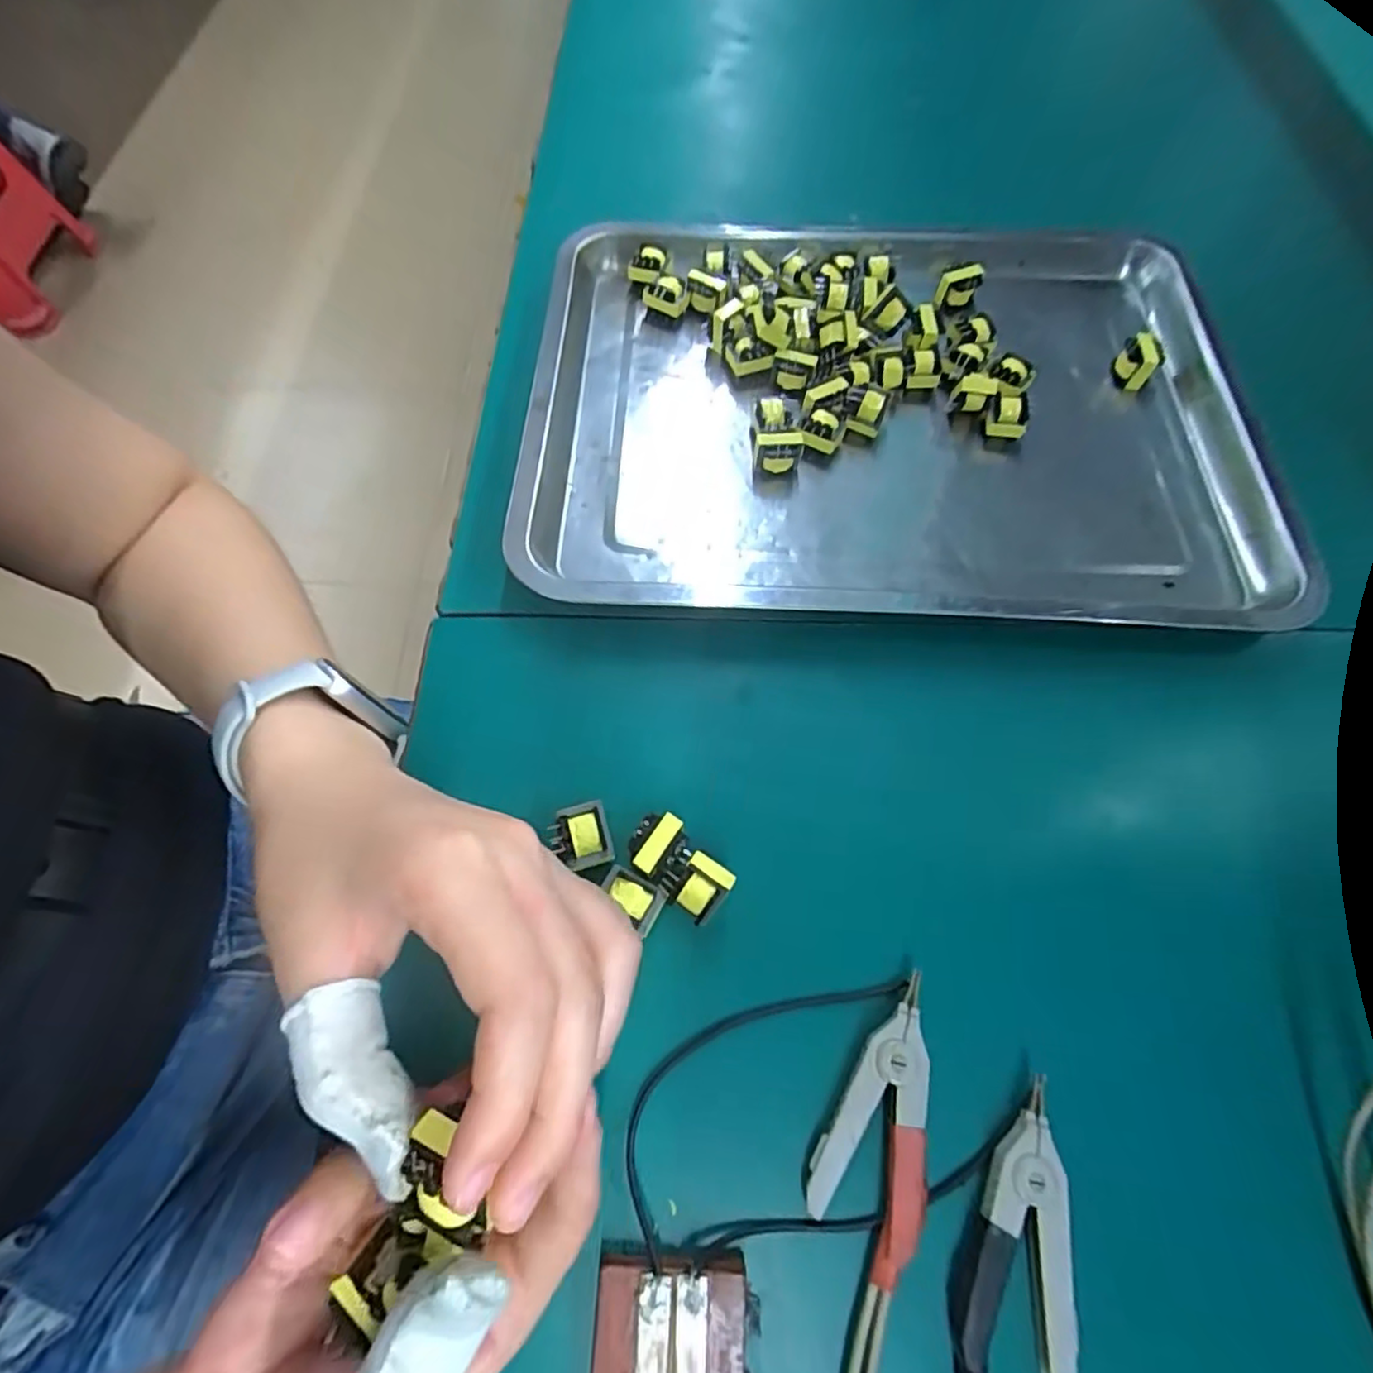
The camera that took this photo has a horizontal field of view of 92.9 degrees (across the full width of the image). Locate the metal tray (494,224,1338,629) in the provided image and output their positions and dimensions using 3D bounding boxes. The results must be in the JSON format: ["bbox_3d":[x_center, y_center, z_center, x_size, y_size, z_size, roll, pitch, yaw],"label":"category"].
[{"bbox_3d":[0.111,-0.155,0.367,0.398,0.032,0.280,2,66,1],"label":"metal tray"}]

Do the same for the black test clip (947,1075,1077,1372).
[{"bbox_3d":[0.110,0.185,0.224,0.038,0.013,0.087,6,66,3],"label":"black test clip"}]

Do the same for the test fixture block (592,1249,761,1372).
[{"bbox_3d":[-0.003,0.216,0.211,0.051,0.013,0.049,1,66,1],"label":"test fixture block"}]

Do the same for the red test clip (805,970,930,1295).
[{"bbox_3d":[0.075,0.156,0.237,0.037,0.013,0.089,28,69,12],"label":"red test clip"}]

